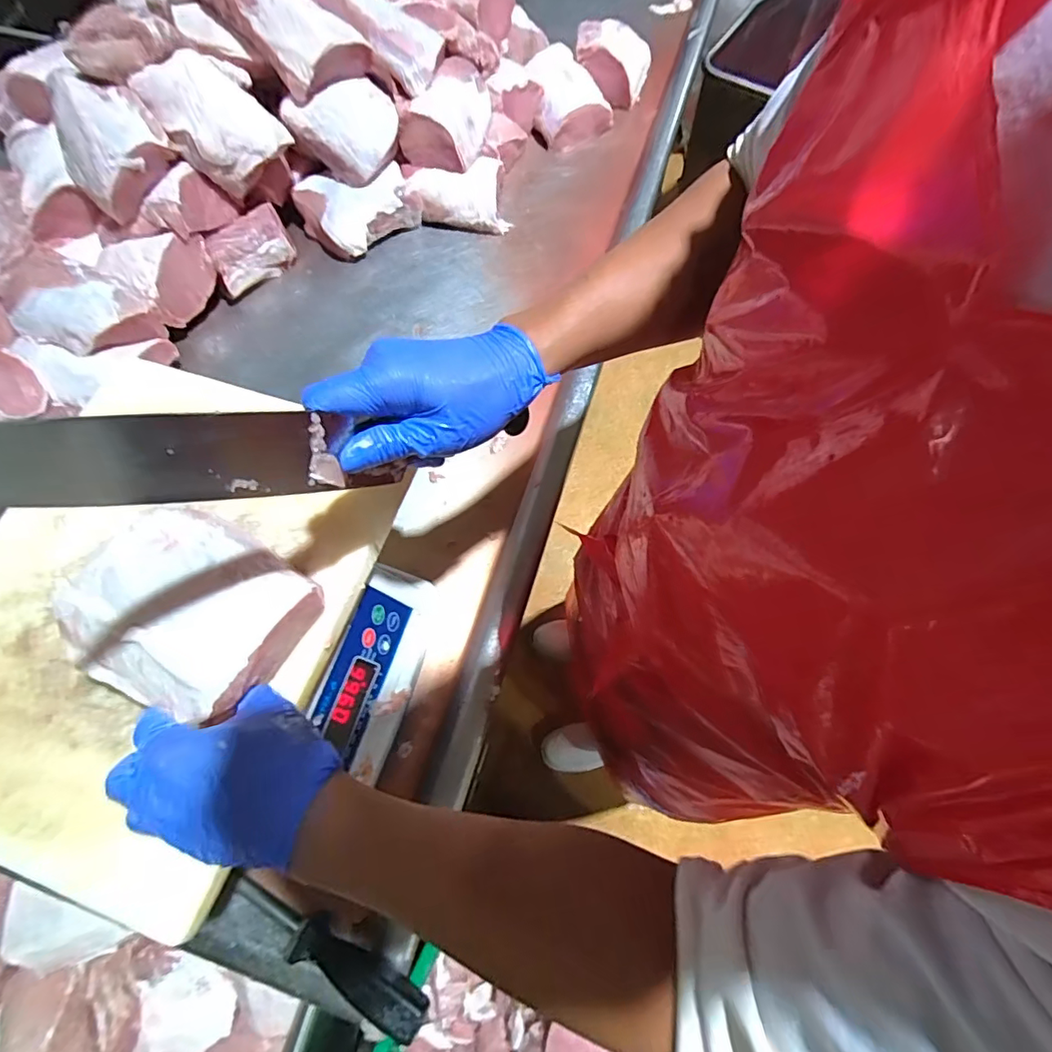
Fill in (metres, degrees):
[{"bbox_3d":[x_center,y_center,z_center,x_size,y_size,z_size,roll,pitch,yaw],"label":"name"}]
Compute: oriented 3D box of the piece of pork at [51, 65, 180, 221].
[{"bbox_3d":[-0.513,-0.473,0.647,0.120,0.075,0.152,-36,94,-11],"label":"piece of pork"}]

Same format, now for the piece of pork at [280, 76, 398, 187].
[{"bbox_3d":[-0.251,-0.568,0.742,0.139,0.043,0.124,34,85,-16],"label":"piece of pork"}]

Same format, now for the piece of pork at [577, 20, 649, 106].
[{"bbox_3d":[0.145,-0.772,0.884,0.122,0.076,0.114,6,68,3],"label":"piece of pork"}]

